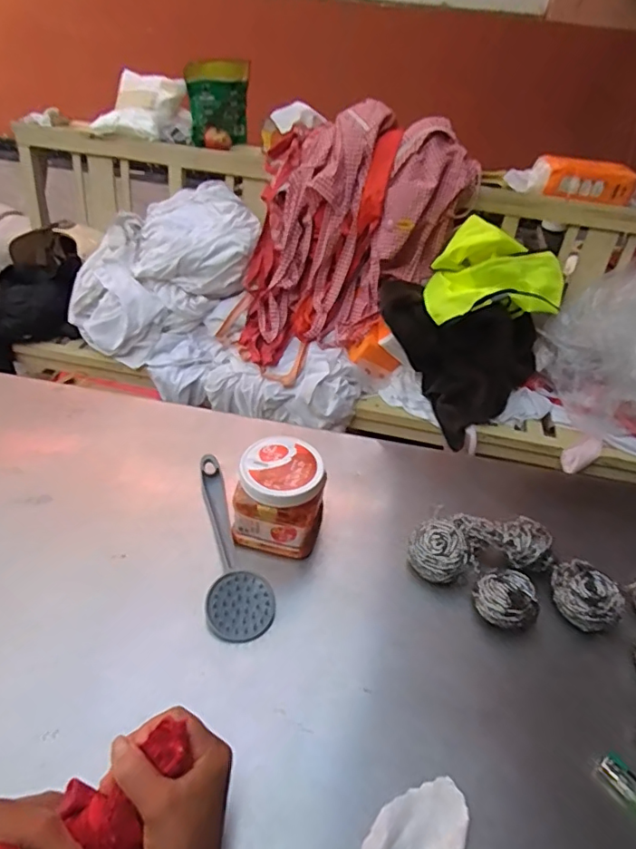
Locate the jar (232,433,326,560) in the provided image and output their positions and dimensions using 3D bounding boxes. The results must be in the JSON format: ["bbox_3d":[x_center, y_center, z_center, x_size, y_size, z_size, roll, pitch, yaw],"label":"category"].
[{"bbox_3d":[-0.040,0.078,0.593,0.090,0.094,0.091,10,43,7],"label":"jar"}]

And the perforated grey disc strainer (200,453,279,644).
[{"bbox_3d":[-0.097,0.121,0.594,0.066,0.023,0.236,-7,43,-12],"label":"perforated grey disc strainer"}]

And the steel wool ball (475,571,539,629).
[{"bbox_3d":[0.189,0.183,0.544,0.057,0.036,0.054,2,42,-2],"label":"steel wool ball"}]

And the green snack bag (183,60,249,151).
[{"bbox_3d":[-0.264,-0.881,1.492,0.062,0.205,0.199,28,45,25],"label":"green snack bag"}]

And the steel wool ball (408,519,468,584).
[{"bbox_3d":[0.130,0.138,0.579,0.060,0.043,0.051,20,45,17],"label":"steel wool ball"}]

